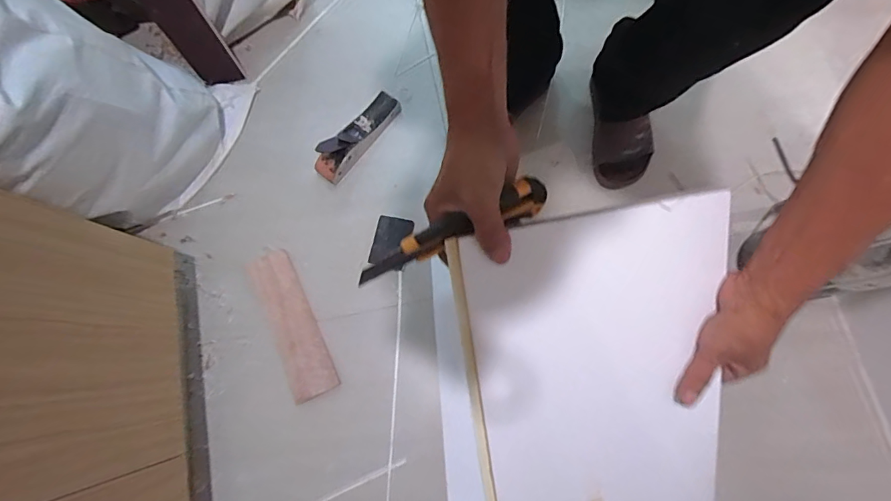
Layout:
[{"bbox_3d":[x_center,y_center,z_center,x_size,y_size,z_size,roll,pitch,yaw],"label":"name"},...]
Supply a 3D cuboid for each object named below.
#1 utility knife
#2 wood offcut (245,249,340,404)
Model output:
[{"bbox_3d":[0.008,-0.016,0.393,0.175,0.032,0.029,-24,78,-8],"label":"utility knife"},{"bbox_3d":[-0.277,0.130,0.824,0.079,0.010,0.269,-25,76,-3],"label":"wood offcut"}]

